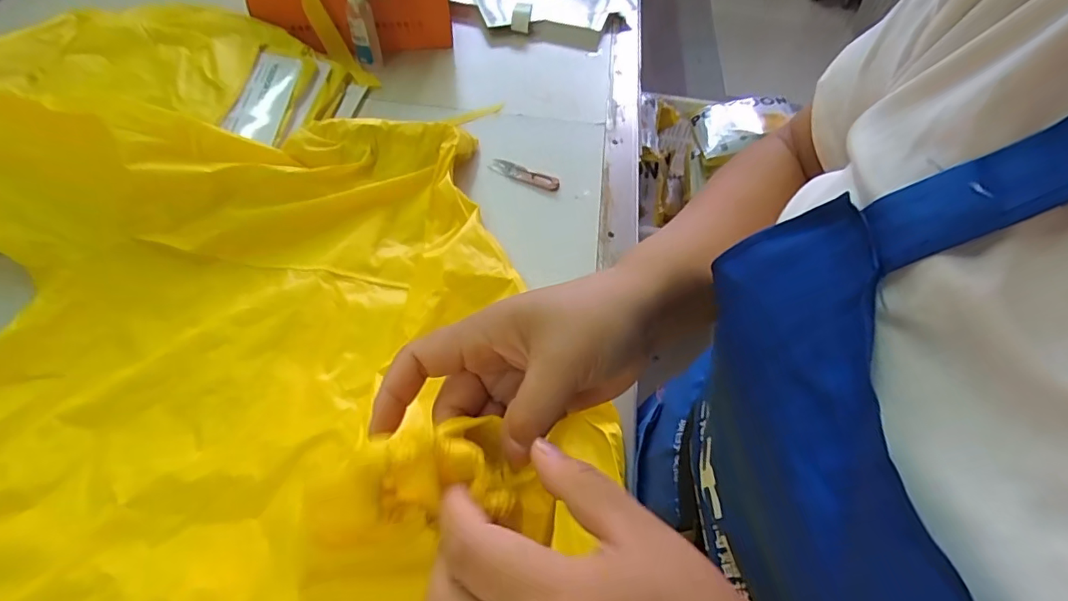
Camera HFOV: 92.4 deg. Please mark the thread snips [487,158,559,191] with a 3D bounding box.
[{"bbox_3d":[-0.013,-0.177,0.715,0.104,0.013,0.025,21,58,10],"label":"thread snips"}]

